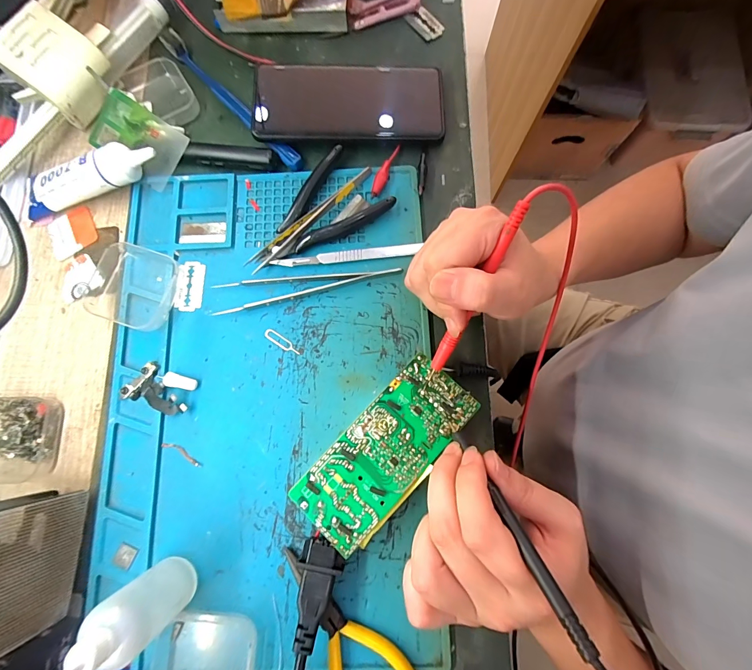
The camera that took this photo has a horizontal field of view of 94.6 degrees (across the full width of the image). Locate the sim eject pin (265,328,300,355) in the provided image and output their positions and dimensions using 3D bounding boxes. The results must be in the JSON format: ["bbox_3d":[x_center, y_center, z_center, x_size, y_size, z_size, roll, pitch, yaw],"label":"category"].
[{"bbox_3d":[-0.075,0.005,0.275,0.033,0.004,0.008,33,82,7],"label":"sim eject pin"}]

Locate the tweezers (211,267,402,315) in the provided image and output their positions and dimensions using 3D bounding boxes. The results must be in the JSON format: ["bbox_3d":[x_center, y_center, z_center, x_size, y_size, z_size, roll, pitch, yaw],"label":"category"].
[{"bbox_3d":[-0.056,-0.039,0.280,0.150,0.009,0.023,-8,79,0],"label":"tweezers"}]

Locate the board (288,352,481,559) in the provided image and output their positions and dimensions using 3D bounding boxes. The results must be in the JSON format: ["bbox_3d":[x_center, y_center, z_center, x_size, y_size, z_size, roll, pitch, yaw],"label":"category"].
[{"bbox_3d":[0.007,0.080,0.247,0.056,0.026,0.131,43,83,8],"label":"board"}]

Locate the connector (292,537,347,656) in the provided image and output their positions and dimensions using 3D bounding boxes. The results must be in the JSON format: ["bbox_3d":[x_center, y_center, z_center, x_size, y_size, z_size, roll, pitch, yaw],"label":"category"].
[{"bbox_3d":[-0.039,0.164,0.221,0.029,0.016,0.058,10,66,3],"label":"connector"}]

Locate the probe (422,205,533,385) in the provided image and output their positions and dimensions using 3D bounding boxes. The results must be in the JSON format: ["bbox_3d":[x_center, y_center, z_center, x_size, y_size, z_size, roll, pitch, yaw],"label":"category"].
[{"bbox_3d":[0.058,-0.019,0.217,0.009,0.017,0.130,26,112,6],"label":"probe"}]

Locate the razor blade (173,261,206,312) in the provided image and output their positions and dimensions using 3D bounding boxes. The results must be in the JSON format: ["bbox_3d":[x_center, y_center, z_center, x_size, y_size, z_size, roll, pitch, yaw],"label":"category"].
[{"bbox_3d":[-0.154,-0.041,0.287,0.021,0.004,0.042,2,79,2],"label":"razor blade"}]

